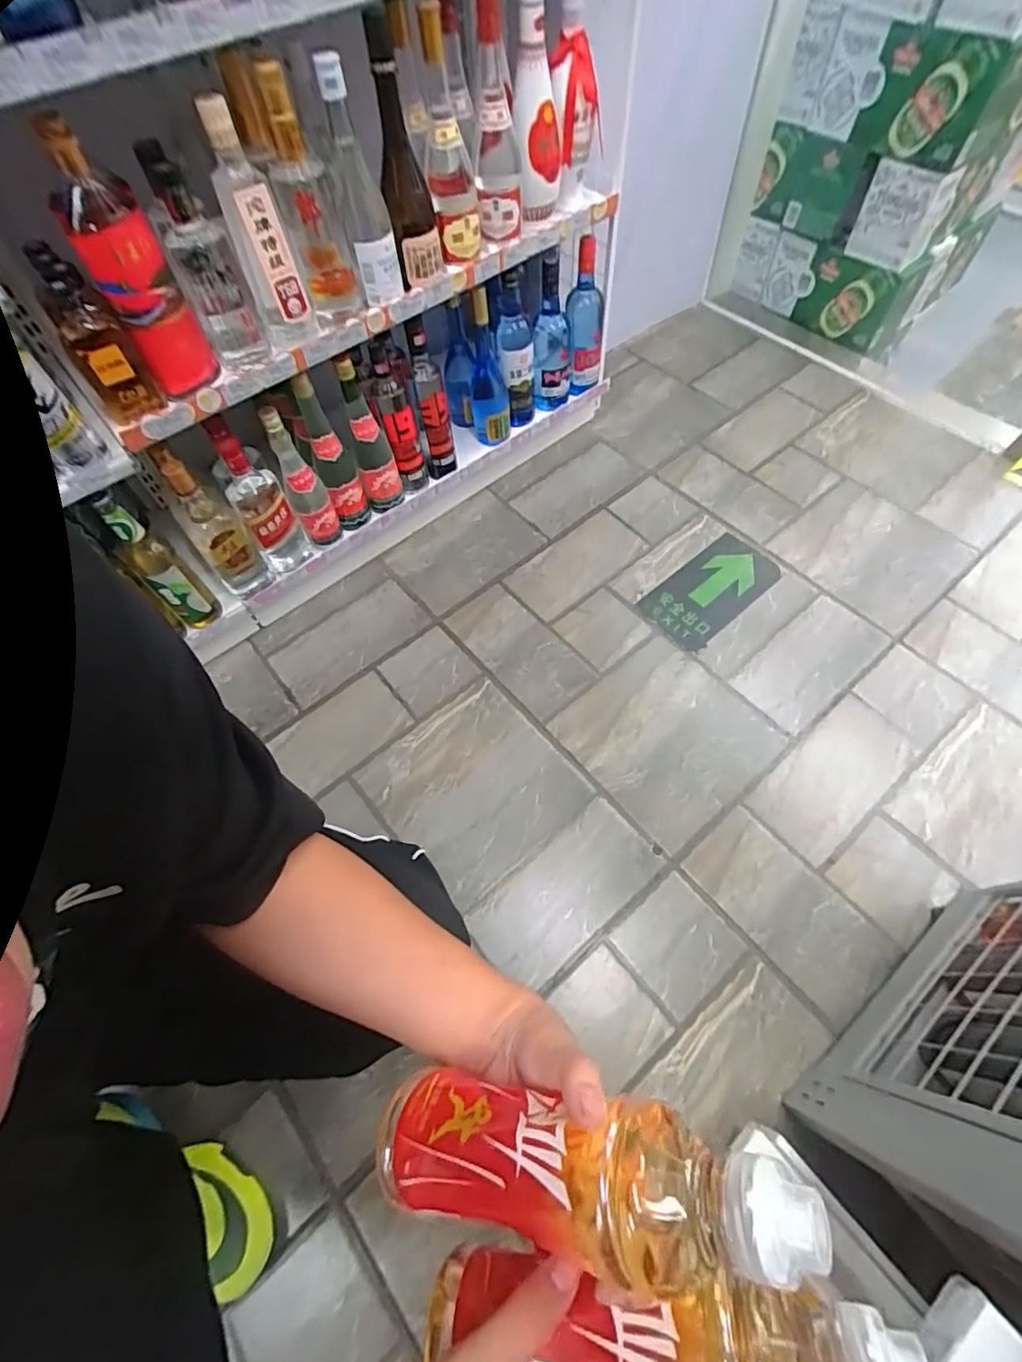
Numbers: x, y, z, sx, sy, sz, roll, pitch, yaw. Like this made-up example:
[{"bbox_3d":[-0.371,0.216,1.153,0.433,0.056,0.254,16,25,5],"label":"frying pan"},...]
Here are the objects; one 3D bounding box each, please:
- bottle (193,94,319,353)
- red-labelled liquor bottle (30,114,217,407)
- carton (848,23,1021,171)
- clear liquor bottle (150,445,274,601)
[{"bbox_3d":[-0.318,-0.562,0.692,0.064,0.243,0.064,-20,62,-9],"label":"bottle"},{"bbox_3d":[-0.438,-0.470,0.645,0.084,0.259,0.075,-31,64,-15],"label":"red-labelled liquor bottle"},{"bbox_3d":[0.942,-1.236,1.129,0.373,0.182,0.243,-39,67,-18],"label":"carton"},{"bbox_3d":[-0.482,-0.247,0.893,0.080,0.255,0.095,-36,66,-17],"label":"clear liquor bottle"}]

